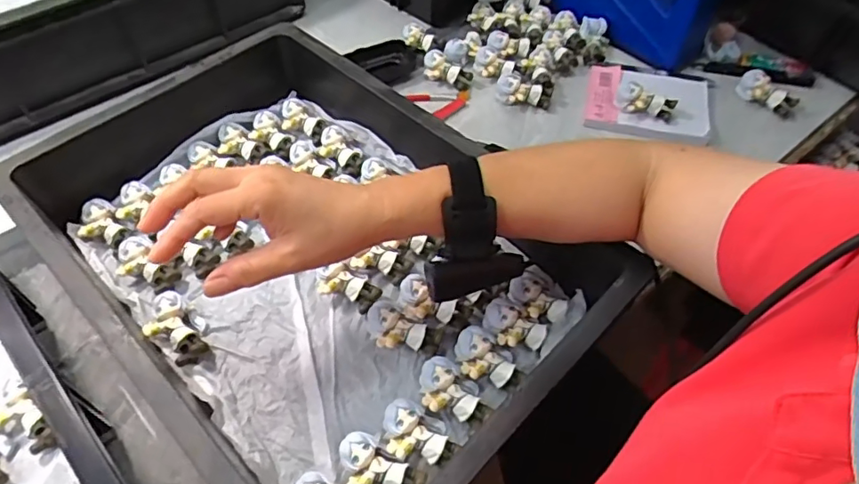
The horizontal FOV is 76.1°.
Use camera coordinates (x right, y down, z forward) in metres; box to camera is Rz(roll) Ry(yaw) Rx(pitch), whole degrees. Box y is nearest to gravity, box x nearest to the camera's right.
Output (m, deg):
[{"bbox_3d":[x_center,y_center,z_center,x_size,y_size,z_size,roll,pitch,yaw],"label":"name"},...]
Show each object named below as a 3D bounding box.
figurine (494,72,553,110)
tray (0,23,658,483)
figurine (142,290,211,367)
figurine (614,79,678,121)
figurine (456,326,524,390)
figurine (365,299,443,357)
[{"bbox_3d":[0.109,-0.173,0.636,0.064,0.025,0.031,12,55,8],"label":"figurine"},{"bbox_3d":[-0.103,0.006,0.462,0.451,0.095,0.308,39,63,24],"label":"tray"},{"bbox_3d":[-0.207,0.072,0.454,0.057,0.026,0.038,32,60,21],"label":"figurine"},{"bbox_3d":[0.240,-0.158,0.611,0.064,0.020,0.039,21,57,14],"label":"figurine"},{"bbox_3d":[0.046,0.093,0.432,0.056,0.023,0.035,24,58,16],"label":"figurine"},{"bbox_3d":[-0.023,0.073,0.445,0.062,0.022,0.038,28,59,18],"label":"figurine"}]

